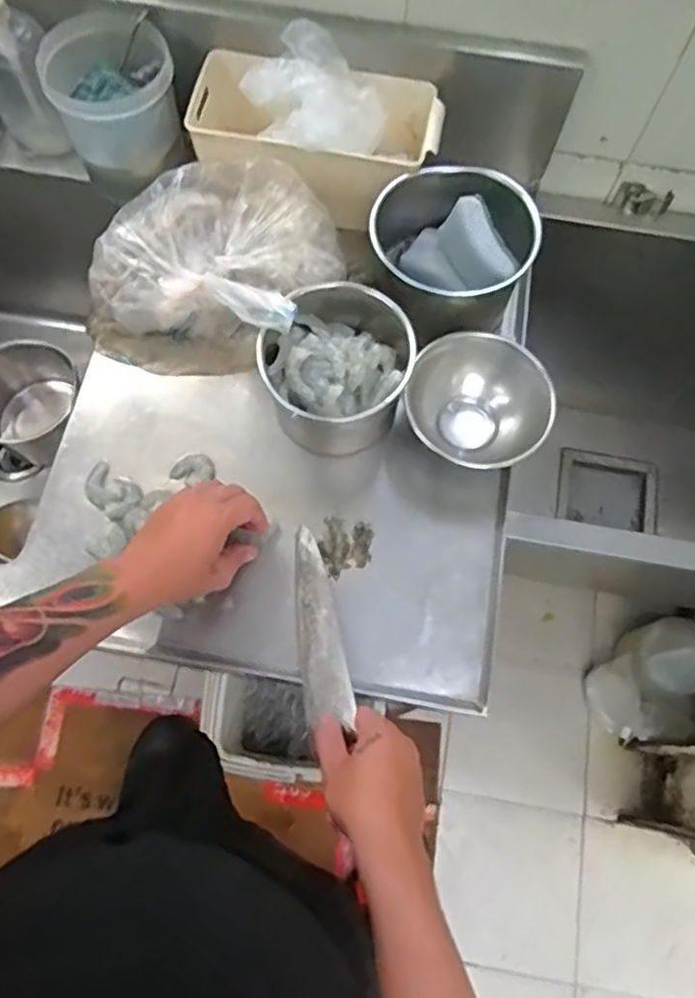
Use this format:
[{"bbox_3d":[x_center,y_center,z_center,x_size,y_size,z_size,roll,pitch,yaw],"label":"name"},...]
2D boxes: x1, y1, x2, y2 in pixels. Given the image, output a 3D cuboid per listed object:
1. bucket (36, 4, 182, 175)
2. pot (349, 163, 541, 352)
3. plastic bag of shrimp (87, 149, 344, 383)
[{"bbox_3d":[-0.280,-0.483,0.797,0.140,0.106,0.143,-24,72,-9],"label":"bucket"},{"bbox_3d":[0.116,-0.279,0.754,0.171,0.135,0.168,0,70,-1],"label":"pot"},{"bbox_3d":[-0.153,-0.256,0.751,0.285,0.137,0.193,10,70,3],"label":"plastic bag of shrimp"}]

